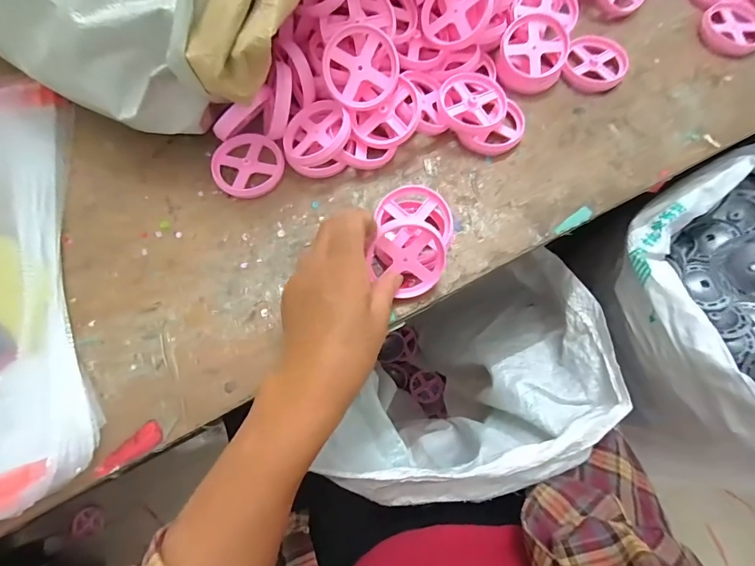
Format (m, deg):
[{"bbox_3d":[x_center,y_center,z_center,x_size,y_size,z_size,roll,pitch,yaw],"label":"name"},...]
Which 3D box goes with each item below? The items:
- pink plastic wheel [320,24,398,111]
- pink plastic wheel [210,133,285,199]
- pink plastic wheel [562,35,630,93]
[{"bbox_3d":[-0.014,-0.183,0.328,0.062,0.007,0.064,0,107,-1],"label":"pink plastic wheel"},{"bbox_3d":[-0.120,-0.109,0.356,0.062,0.011,0.063,0,73,-1],"label":"pink plastic wheel"},{"bbox_3d":[0.221,-0.221,0.389,0.058,0.012,0.063,0,73,-1],"label":"pink plastic wheel"}]

